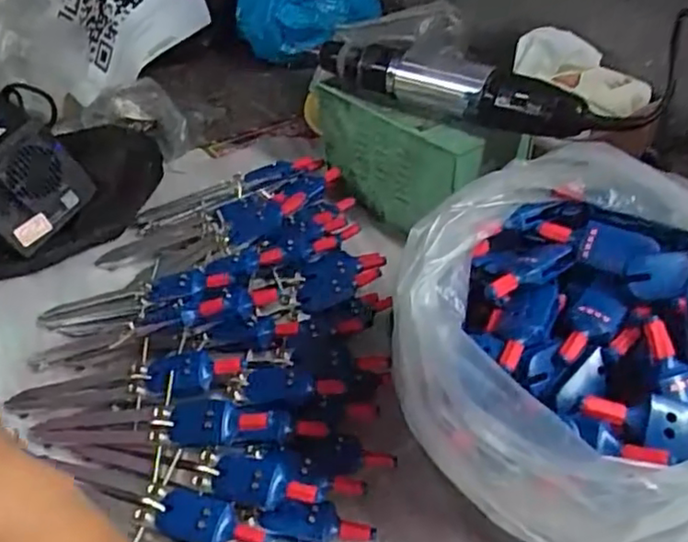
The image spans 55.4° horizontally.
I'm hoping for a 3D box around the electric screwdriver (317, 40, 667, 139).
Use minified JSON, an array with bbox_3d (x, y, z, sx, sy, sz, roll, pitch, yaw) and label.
[{"bbox_3d":[0.085,-0.134,0.474,0.261,0.035,0.036,21,44,25],"label":"electric screwdriver"}]

